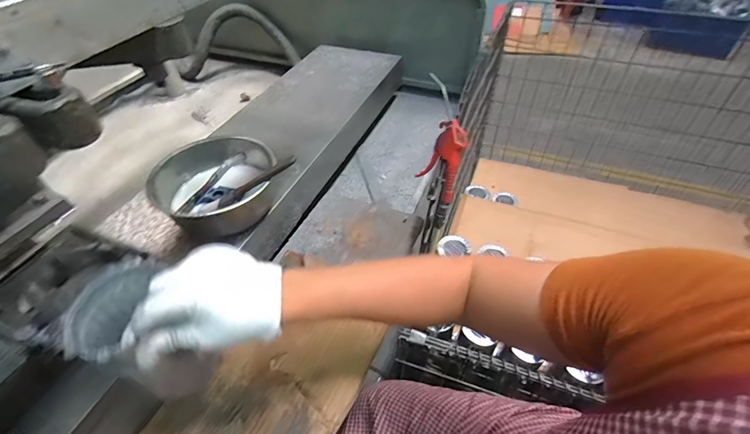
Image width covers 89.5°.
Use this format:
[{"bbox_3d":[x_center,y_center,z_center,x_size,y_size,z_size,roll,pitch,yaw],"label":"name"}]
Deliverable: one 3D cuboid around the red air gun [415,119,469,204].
[{"bbox_3d":[0.122,-0.098,0.638,0.032,0.124,0.078,-17,46,-37],"label":"red air gun"}]

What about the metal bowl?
[{"bbox_3d":[-0.246,-0.057,0.611,0.165,0.071,0.170,-1,46,1],"label":"metal bowl"}]

